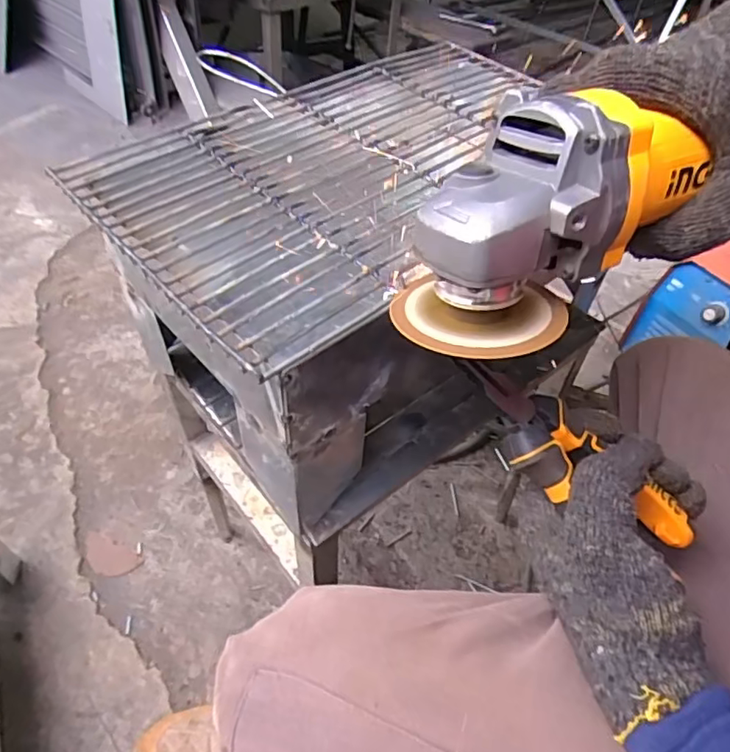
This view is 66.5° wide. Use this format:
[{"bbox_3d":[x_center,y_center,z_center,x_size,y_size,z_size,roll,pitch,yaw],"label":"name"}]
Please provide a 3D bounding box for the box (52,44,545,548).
[{"bbox_3d":[0.013,-0.093,0.449,0.374,0.192,0.238,-33,58,-31],"label":"box"}]

